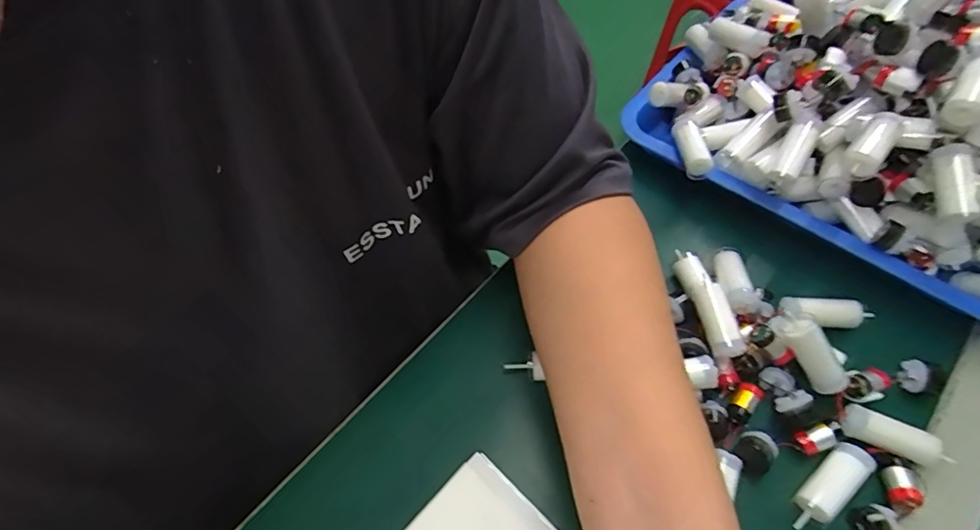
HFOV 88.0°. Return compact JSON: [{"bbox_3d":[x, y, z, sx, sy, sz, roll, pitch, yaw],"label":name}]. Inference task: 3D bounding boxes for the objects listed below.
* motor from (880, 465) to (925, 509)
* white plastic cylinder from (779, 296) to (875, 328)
[{"bbox_3d":[0.243,0.130,0.297,0.016,0.014,0.024,7,58,8],"label":"motor"},{"bbox_3d":[0.239,0.033,0.361,0.058,0.015,0.016,4,58,6],"label":"white plastic cylinder"}]

